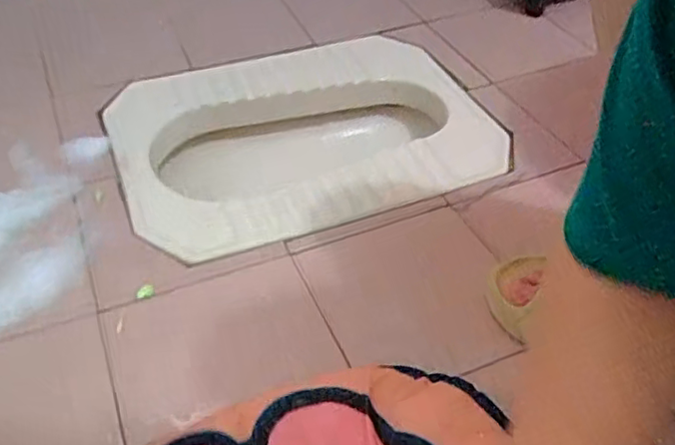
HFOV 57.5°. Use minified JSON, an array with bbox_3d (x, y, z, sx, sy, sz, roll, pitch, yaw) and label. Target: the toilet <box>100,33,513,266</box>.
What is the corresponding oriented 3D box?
[{"bbox_3d":[-0.047,-0.102,0.881,0.499,0.140,0.390,-15,47,-17],"label":"toilet"}]

